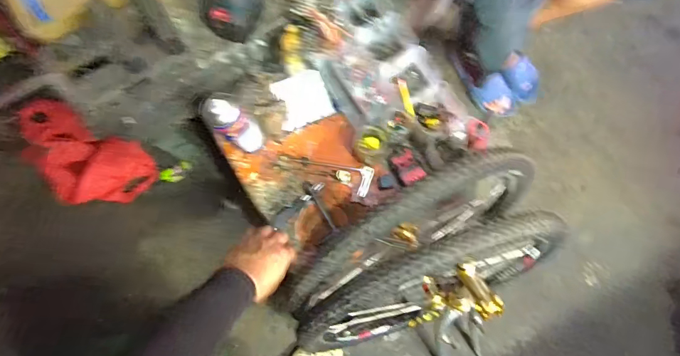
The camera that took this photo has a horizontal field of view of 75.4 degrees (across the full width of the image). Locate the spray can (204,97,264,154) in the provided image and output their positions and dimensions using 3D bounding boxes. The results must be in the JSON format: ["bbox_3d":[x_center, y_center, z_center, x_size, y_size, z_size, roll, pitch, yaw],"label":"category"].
[{"bbox_3d":[-0.194,-0.098,0.839,0.060,0.228,0.056,0,79,0],"label":"spray can"}]

